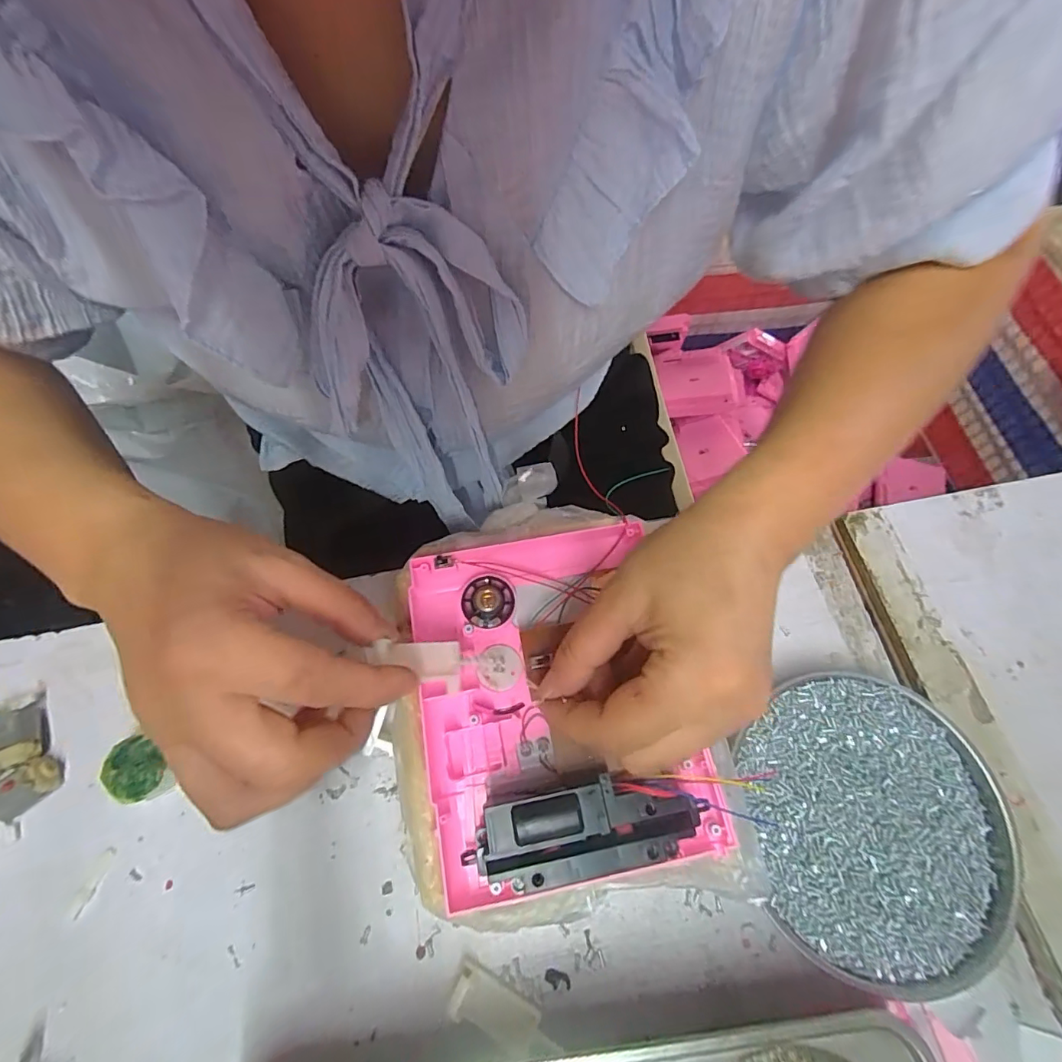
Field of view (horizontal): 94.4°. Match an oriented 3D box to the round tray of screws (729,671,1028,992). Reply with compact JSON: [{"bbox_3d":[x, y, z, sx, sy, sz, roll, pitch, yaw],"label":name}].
[{"bbox_3d":[0.170,0.142,0.245,0.121,0.017,0.131,0,67,-1],"label":"round tray of screws"}]

